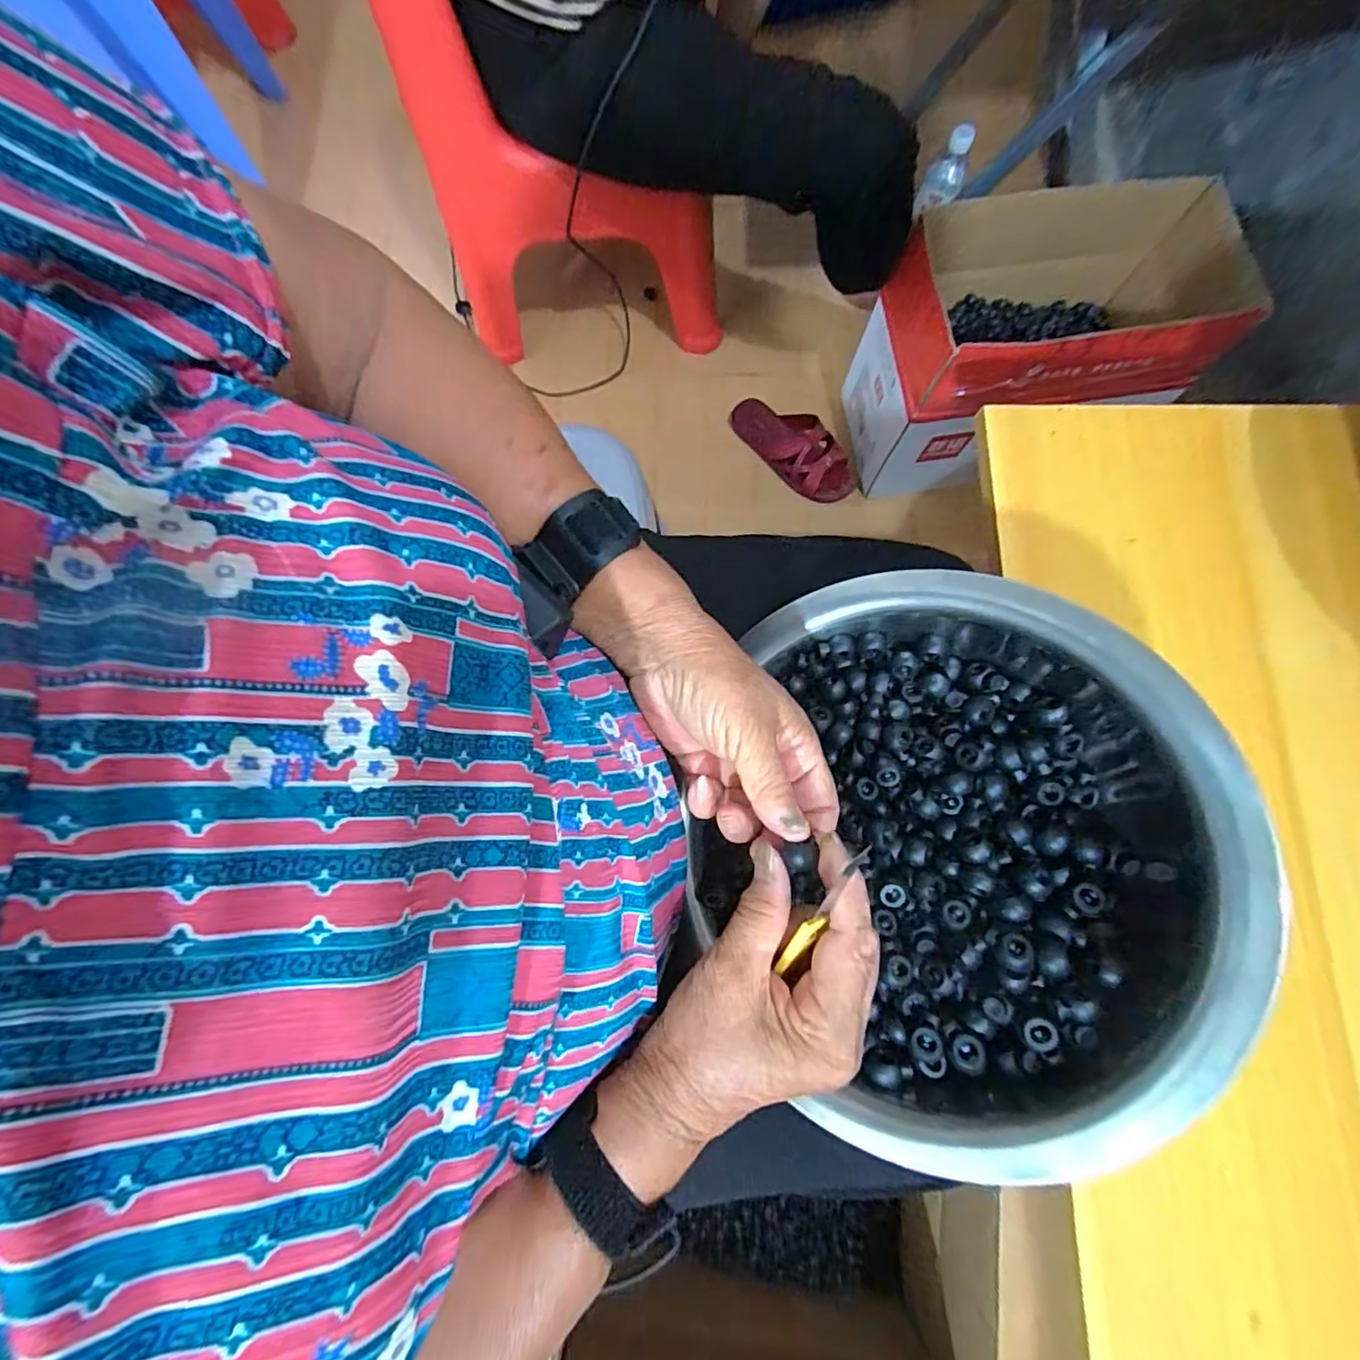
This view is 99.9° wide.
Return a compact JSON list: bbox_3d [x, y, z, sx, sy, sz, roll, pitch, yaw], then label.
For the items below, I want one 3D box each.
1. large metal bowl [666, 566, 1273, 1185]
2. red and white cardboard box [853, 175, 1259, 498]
[{"bbox_3d":[0.165,0.092,0.340,0.283,0.125,0.283,-8,75,32],"label":"large metal bowl"},{"bbox_3d":[0.509,-0.469,0.819,0.455,0.282,0.237,-6,79,-1],"label":"red and white cardboard box"}]

